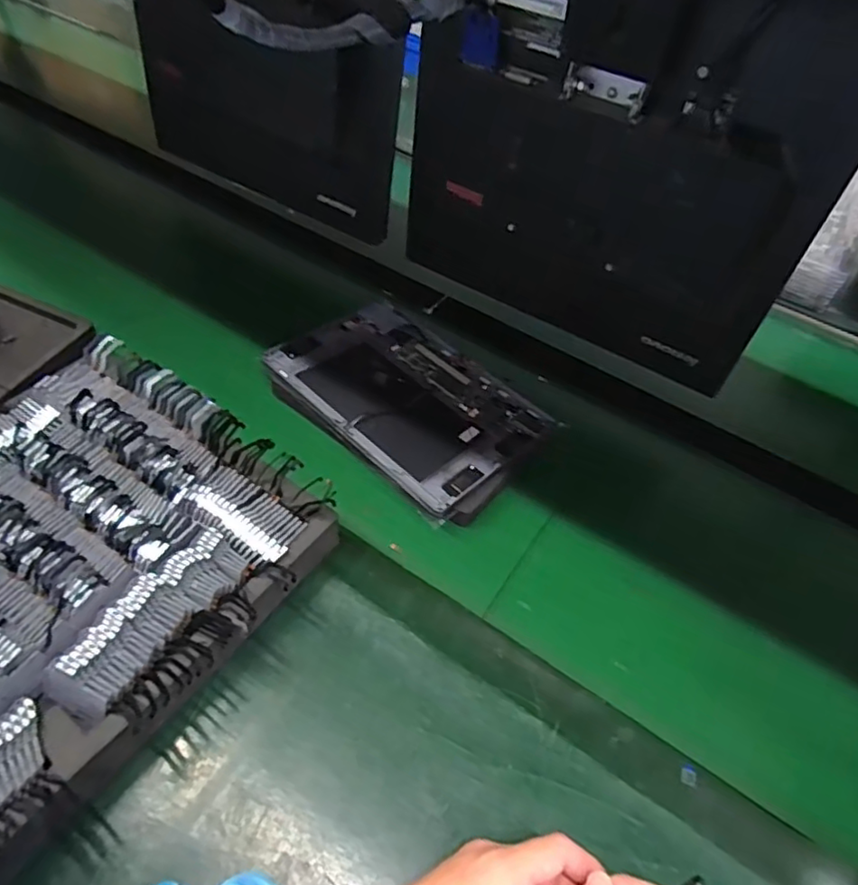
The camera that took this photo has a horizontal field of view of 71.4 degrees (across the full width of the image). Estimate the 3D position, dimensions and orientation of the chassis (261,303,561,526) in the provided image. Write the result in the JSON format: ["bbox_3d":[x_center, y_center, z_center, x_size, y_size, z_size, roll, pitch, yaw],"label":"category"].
[{"bbox_3d":[-0.021,-0.039,0.603,0.267,0.037,0.181,36,53,24],"label":"chassis"}]

